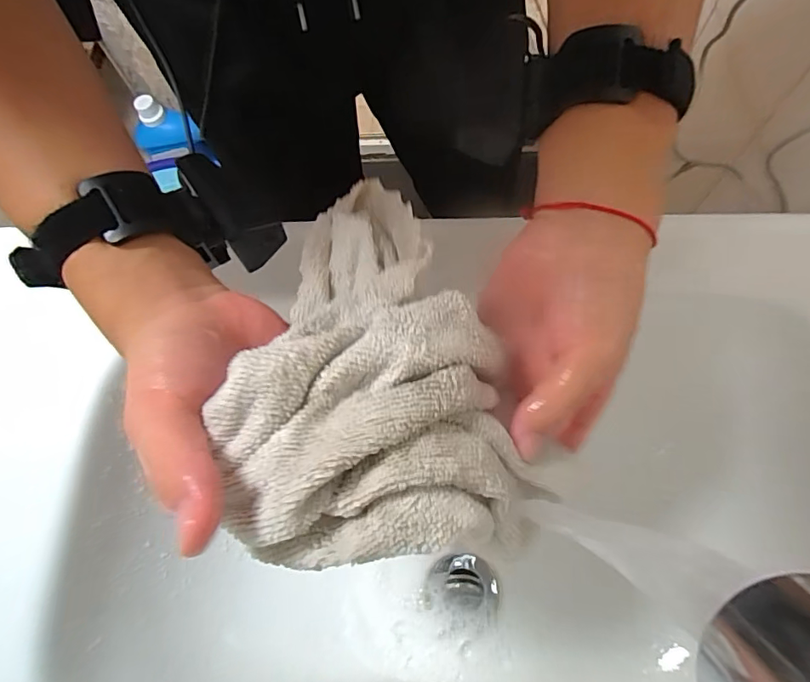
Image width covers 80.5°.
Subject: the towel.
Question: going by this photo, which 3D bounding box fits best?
[{"bbox_3d":[-0.017,-0.002,0.205,0.108,0.055,0.171,-8,68,0],"label":"towel"}]

